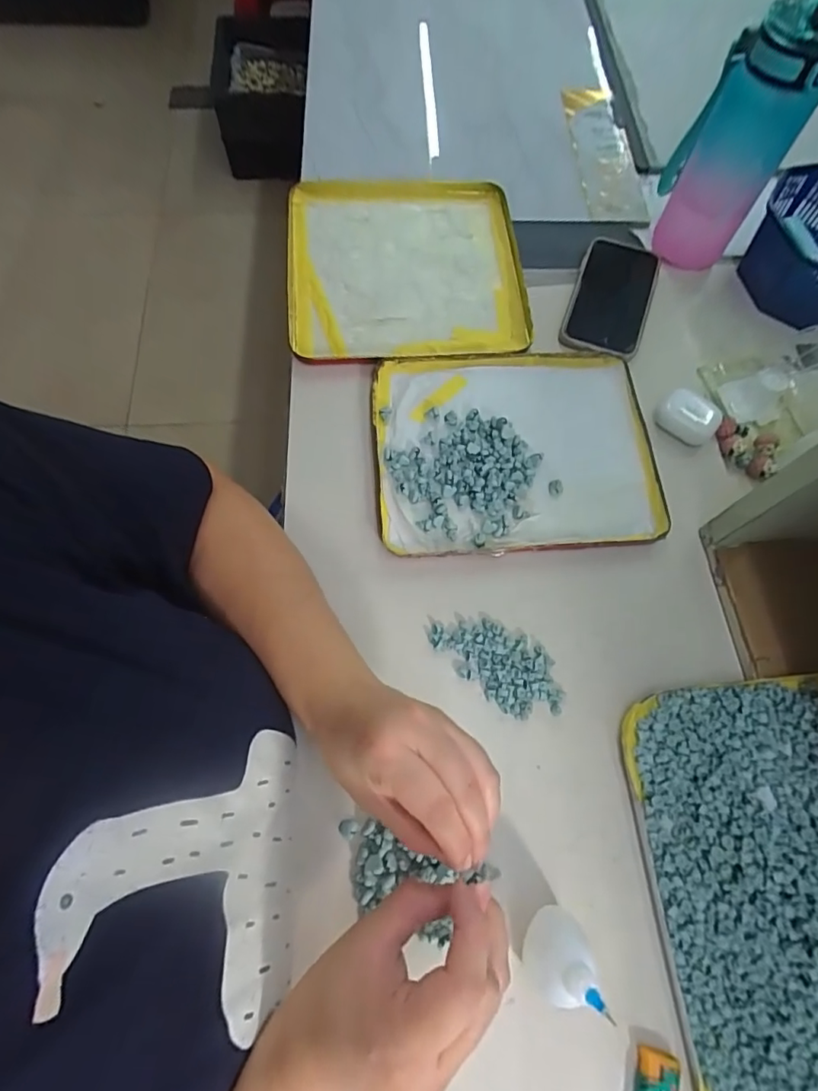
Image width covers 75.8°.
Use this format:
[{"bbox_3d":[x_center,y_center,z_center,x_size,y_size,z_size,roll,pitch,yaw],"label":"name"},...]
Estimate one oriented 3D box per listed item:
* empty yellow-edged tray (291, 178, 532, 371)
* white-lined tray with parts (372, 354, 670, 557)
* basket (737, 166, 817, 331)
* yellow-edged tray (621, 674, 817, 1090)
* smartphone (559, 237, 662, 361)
[{"bbox_3d":[-0.002,-0.294,0.552,0.241,0.023,0.253,-4,68,-3],"label":"empty yellow-edged tray"},{"bbox_3d":[0.096,-0.090,0.473,0.247,0.014,0.200,-4,68,-3],"label":"white-lined tray with parts"},{"bbox_3d":[0.429,-0.311,0.556,0.135,0.073,0.143,33,71,11],"label":"basket"},{"bbox_3d":[0.265,0.228,0.339,0.203,0.034,0.269,-5,68,-3],"label":"yellow-edged tray"},{"bbox_3d":[0.212,-0.260,0.550,0.079,0.011,0.174,19,64,9],"label":"smartphone"}]

